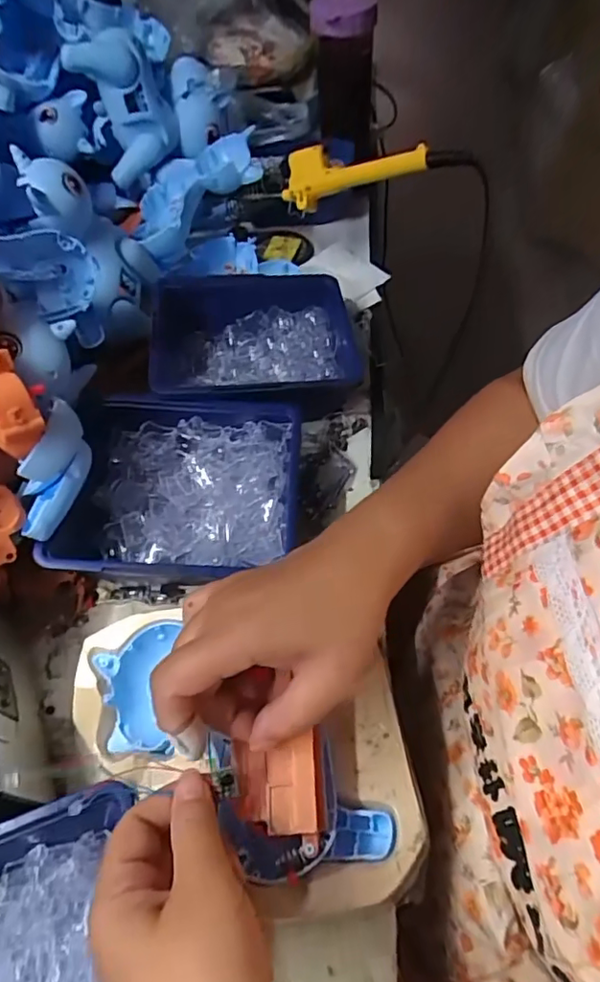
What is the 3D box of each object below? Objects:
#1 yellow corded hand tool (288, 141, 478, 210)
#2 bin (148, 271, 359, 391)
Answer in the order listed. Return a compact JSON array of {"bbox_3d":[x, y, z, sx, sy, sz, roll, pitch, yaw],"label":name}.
[{"bbox_3d":[0.059,-0.279,0.485,0.175,0.048,0.022,13,56,33],"label":"yellow corded hand tool"},{"bbox_3d":[-0.039,-0.122,0.485,0.175,0.066,0.149,-6,56,0],"label":"bin"}]

